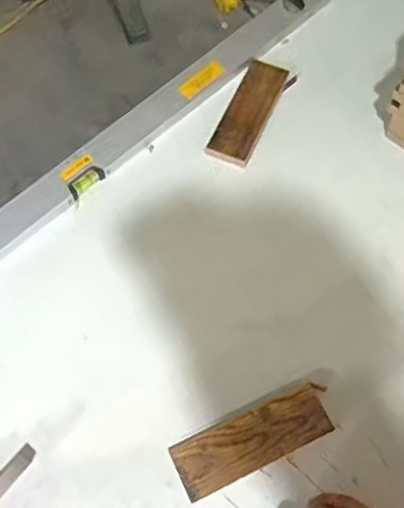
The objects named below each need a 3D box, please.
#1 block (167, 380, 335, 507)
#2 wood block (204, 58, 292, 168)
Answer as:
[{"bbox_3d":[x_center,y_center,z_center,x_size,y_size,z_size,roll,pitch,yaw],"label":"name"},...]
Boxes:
[{"bbox_3d":[0.057,0.205,0.713,0.177,0.031,0.063,-22,66,-11],"label":"block"},{"bbox_3d":[0.067,-0.203,0.906,0.063,0.018,0.175,22,65,10],"label":"wood block"}]

